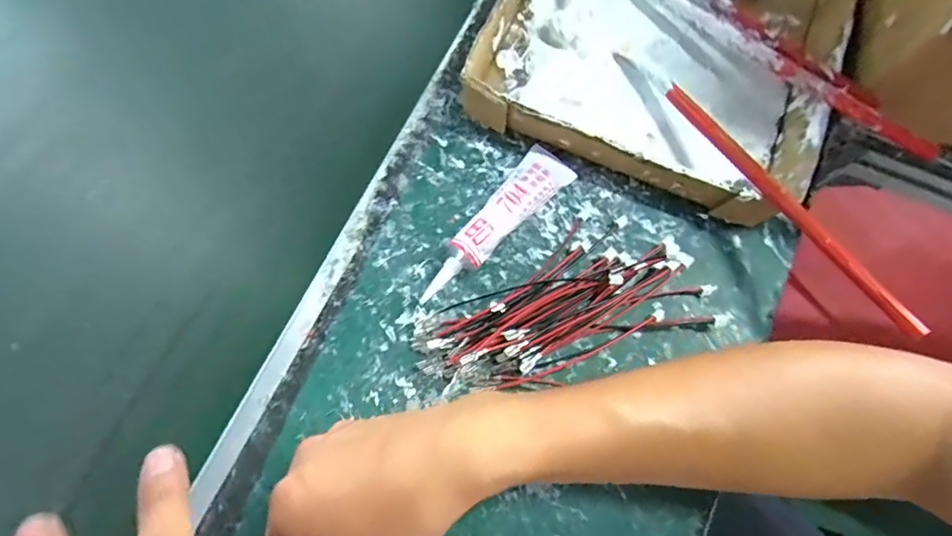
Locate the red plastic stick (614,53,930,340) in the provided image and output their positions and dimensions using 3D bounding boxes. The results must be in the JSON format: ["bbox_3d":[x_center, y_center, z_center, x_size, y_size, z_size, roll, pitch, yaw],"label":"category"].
[{"bbox_3d":[0.174,-0.065,0.308,0.014,0.013,0.254,-26,63,-7],"label":"red plastic stick"}]

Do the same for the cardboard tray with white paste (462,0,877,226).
[{"bbox_3d":[0.157,-0.213,0.367,0.246,0.038,0.326,24,76,6],"label":"cardboard tray with white paste"}]

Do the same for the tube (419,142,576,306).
[{"bbox_3d":[0.011,-0.033,0.322,0.033,0.025,0.134,43,79,10],"label":"tube"}]

